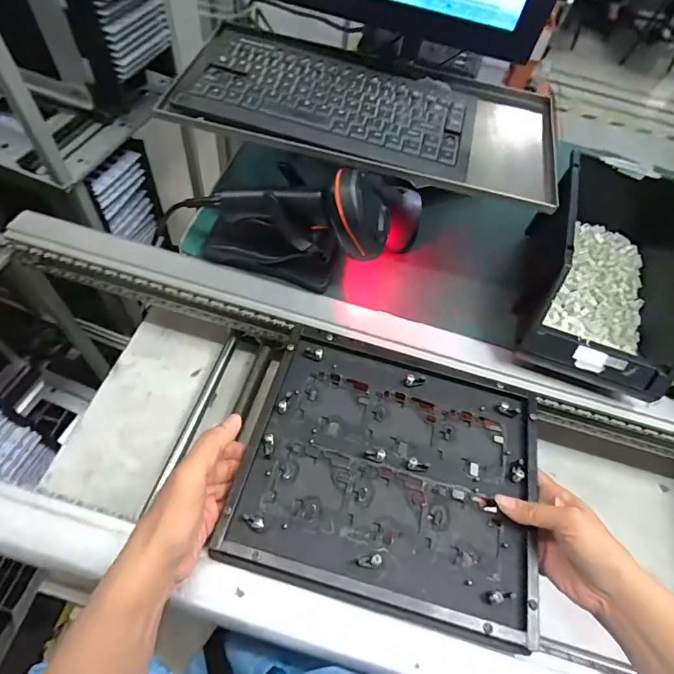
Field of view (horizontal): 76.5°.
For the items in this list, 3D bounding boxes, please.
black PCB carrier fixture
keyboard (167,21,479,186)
[{"bbox_3d":[0.055,0.110,0.410,0.264,0.020,0.250,14,54,5],"label":"black PCB carrier fixture"},{"bbox_3d":[-0.004,-0.257,0.456,0.297,0.034,0.170,14,57,1],"label":"keyboard"}]

